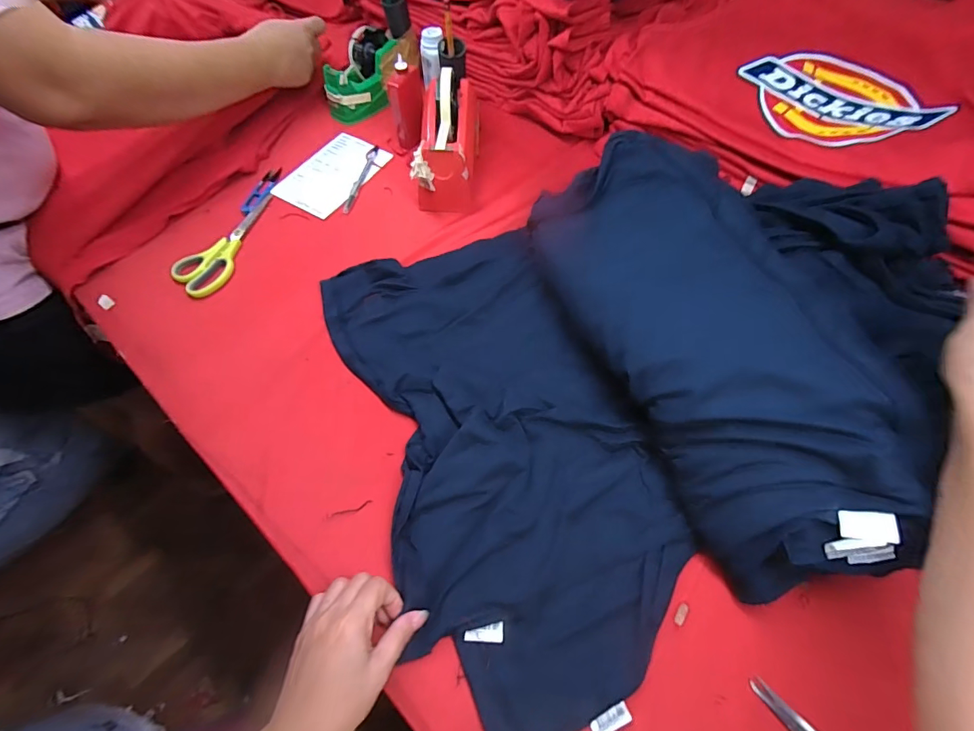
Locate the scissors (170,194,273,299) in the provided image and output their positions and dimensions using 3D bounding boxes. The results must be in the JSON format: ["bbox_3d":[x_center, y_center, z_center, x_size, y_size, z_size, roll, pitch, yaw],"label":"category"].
[{"bbox_3d":[-0.342,-0.166,0.575,0.066,0.013,0.179,26,67,13],"label":"scissors"}]

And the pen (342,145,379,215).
[{"bbox_3d":[-0.191,-0.286,0.648,0.015,0.009,0.154,8,64,5],"label":"pen"}]

